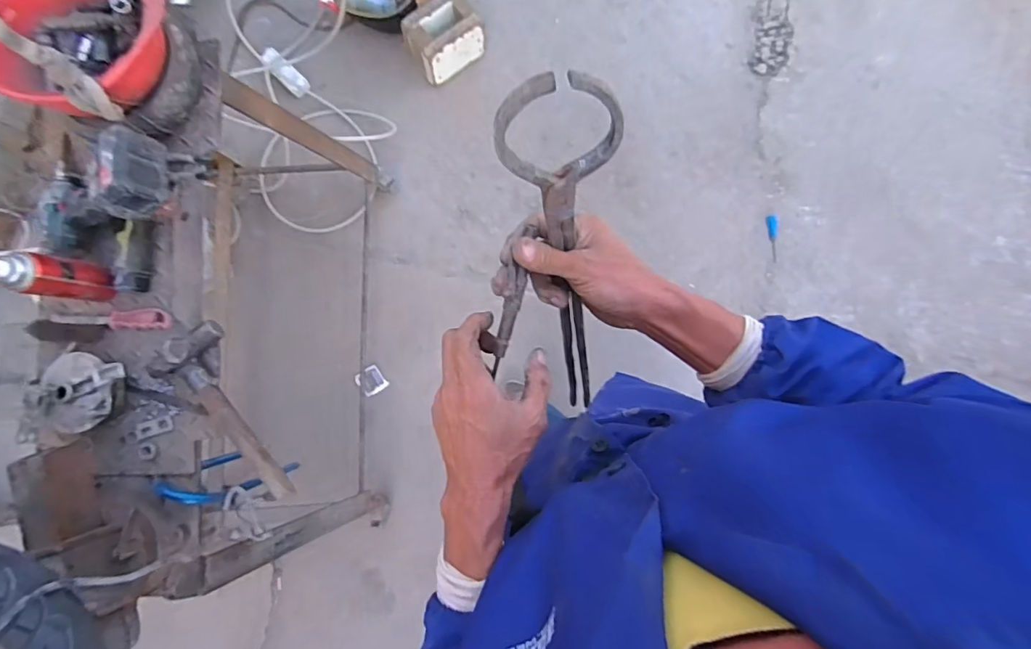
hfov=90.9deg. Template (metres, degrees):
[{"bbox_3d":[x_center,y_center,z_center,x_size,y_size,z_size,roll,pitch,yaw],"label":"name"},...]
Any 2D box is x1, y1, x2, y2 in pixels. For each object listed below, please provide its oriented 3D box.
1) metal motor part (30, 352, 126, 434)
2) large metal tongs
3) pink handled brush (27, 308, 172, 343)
[{"bbox_3d":[-0.705,0.110,0.825,0.134,0.061,0.124,0,84,1],"label":"metal motor part"},{"bbox_3d":[0.050,-0.022,0.506,0.081,0.464,0.020,-15,55,-3],"label":"large metal tongs"},{"bbox_3d":[-0.688,0.001,0.845,0.224,0.023,0.044,-7,84,0],"label":"pink handled brush"}]

